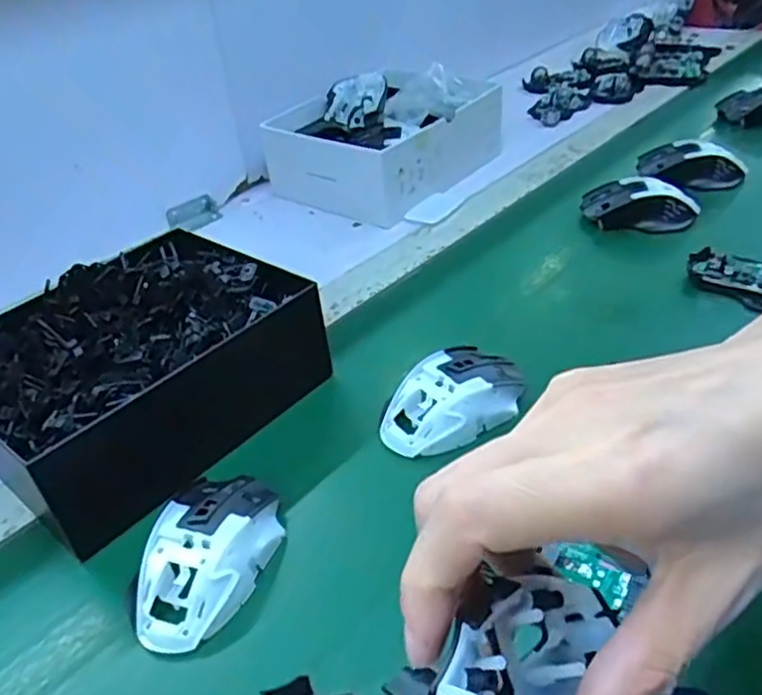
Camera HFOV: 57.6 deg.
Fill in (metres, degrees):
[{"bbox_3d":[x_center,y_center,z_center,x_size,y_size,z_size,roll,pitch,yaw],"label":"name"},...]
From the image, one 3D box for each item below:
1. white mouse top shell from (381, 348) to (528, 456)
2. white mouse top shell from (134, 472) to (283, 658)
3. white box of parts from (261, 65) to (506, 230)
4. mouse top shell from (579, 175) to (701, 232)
[{"bbox_3d":[0.051,0.037,0.499,0.108,0.033,0.064,-29,42,-27],"label":"white mouse top shell"},{"bbox_3d":[-0.102,0.120,0.416,0.066,0.036,0.117,5,38,14],"label":"white mouse top shell"},{"bbox_3d":[0.015,-0.268,0.866,0.214,0.090,0.273,21,44,32],"label":"white box of parts"},{"bbox_3d":[0.267,-0.149,0.714,0.115,0.040,0.063,7,38,17],"label":"mouse top shell"}]

